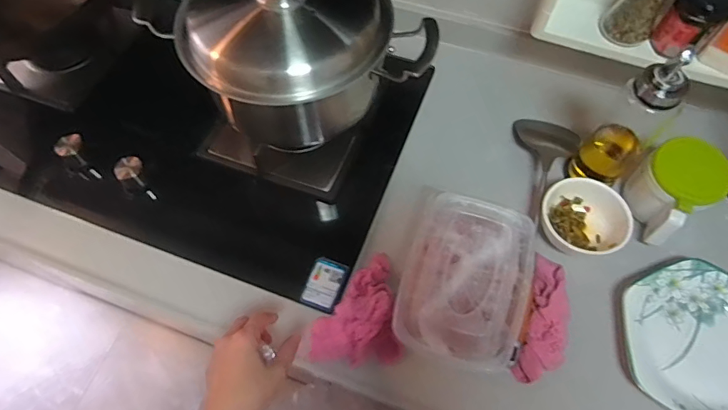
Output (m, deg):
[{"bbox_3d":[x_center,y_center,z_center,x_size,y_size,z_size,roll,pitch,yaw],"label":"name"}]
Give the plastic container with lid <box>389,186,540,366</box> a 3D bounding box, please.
[{"bbox_3d":[0.134,0.088,0.578,0.160,0.048,0.213,13,64,7],"label":"plastic container with lid"}]

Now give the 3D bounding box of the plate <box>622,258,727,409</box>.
[{"bbox_3d":[0.423,0.175,0.564,0.203,0.032,0.197,0,63,1],"label":"plate"}]

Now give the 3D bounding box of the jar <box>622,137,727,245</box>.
[{"bbox_3d":[0.414,-0.021,0.620,0.106,0.096,0.094,-31,67,-14],"label":"jar"}]

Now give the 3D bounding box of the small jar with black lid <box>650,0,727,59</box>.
[{"bbox_3d":[0.435,-0.244,0.602,0.068,0.084,0.056,-40,69,-18],"label":"small jar with black lid"}]

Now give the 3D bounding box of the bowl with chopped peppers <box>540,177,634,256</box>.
[{"bbox_3d":[0.291,0.026,0.623,0.111,0.058,0.111,0,63,1],"label":"bowl with chopped peppers"}]

